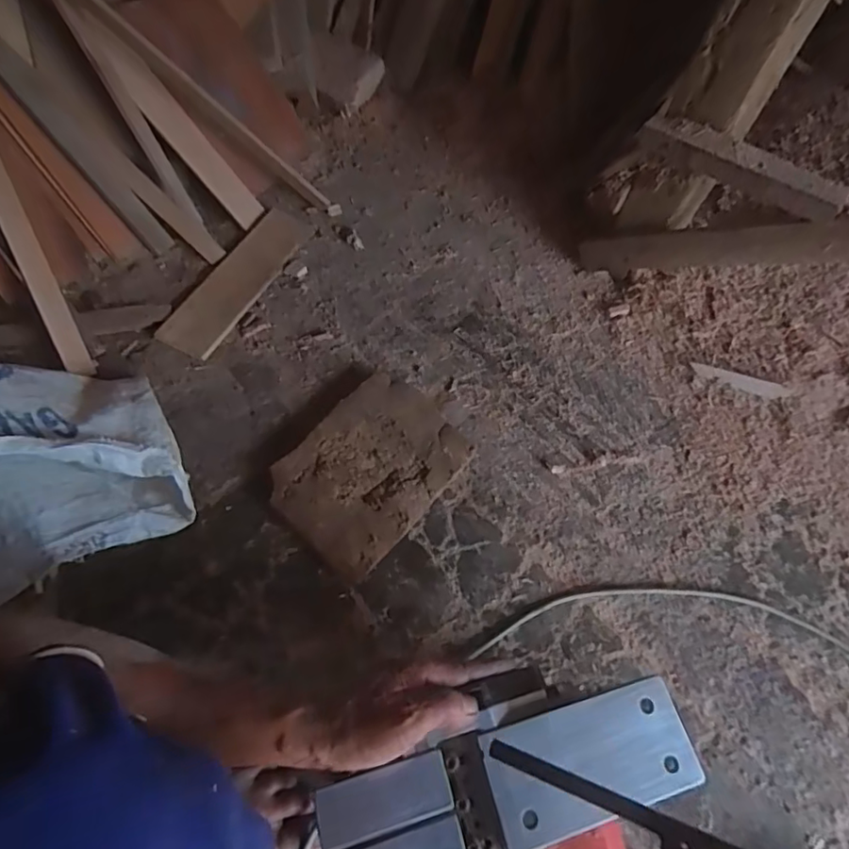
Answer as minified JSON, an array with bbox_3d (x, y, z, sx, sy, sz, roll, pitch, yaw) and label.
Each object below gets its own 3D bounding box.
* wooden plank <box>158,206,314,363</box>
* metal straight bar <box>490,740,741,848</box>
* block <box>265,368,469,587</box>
[{"bbox_3d":[-0.265,-0.216,0.802,0.082,0.017,0.292,23,61,10],"label":"wooden plank"},{"bbox_3d":[0.124,0.204,0.276,0.191,0.008,0.011,8,56,30],"label":"metal straight bar"},{"bbox_3d":[-0.064,0.054,0.664,0.165,0.032,0.230,35,63,16],"label":"block"}]

